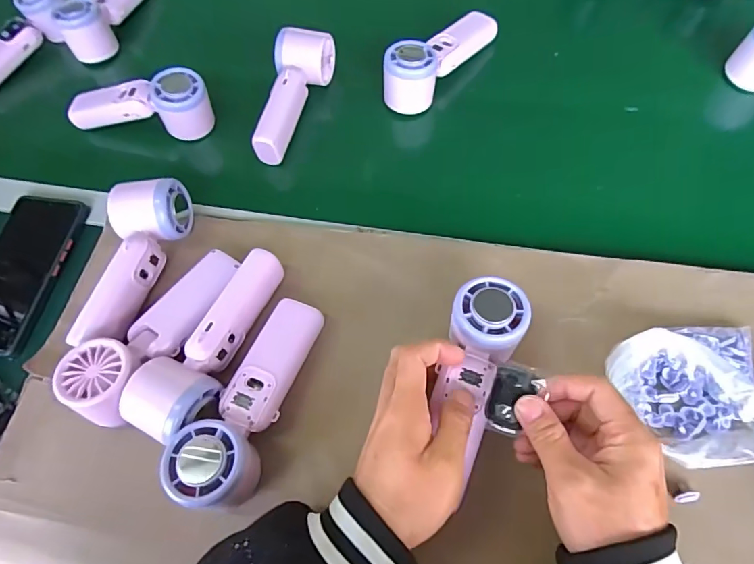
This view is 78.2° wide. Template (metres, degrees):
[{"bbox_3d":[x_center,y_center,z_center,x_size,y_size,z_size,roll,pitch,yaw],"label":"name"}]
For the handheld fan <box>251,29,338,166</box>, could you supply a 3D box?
[{"bbox_3d":[-0.092,-0.205,0.501,0.055,0.050,0.157,8,67,9],"label":"handheld fan"}]

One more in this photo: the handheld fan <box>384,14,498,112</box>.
[{"bbox_3d":[0.070,-0.259,0.517,0.053,0.051,0.162,35,73,19],"label":"handheld fan"}]

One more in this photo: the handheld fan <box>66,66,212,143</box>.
[{"bbox_3d":[-0.263,-0.199,0.510,0.165,0.052,0.052,3,66,7],"label":"handheld fan"}]

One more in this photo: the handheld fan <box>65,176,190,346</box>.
[{"bbox_3d":[-0.213,-0.017,0.412,0.053,0.059,0.155,3,66,7],"label":"handheld fan"}]

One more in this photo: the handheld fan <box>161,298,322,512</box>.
[{"bbox_3d":[-0.097,0.083,0.351,0.058,0.047,0.163,15,68,12],"label":"handheld fan"}]

